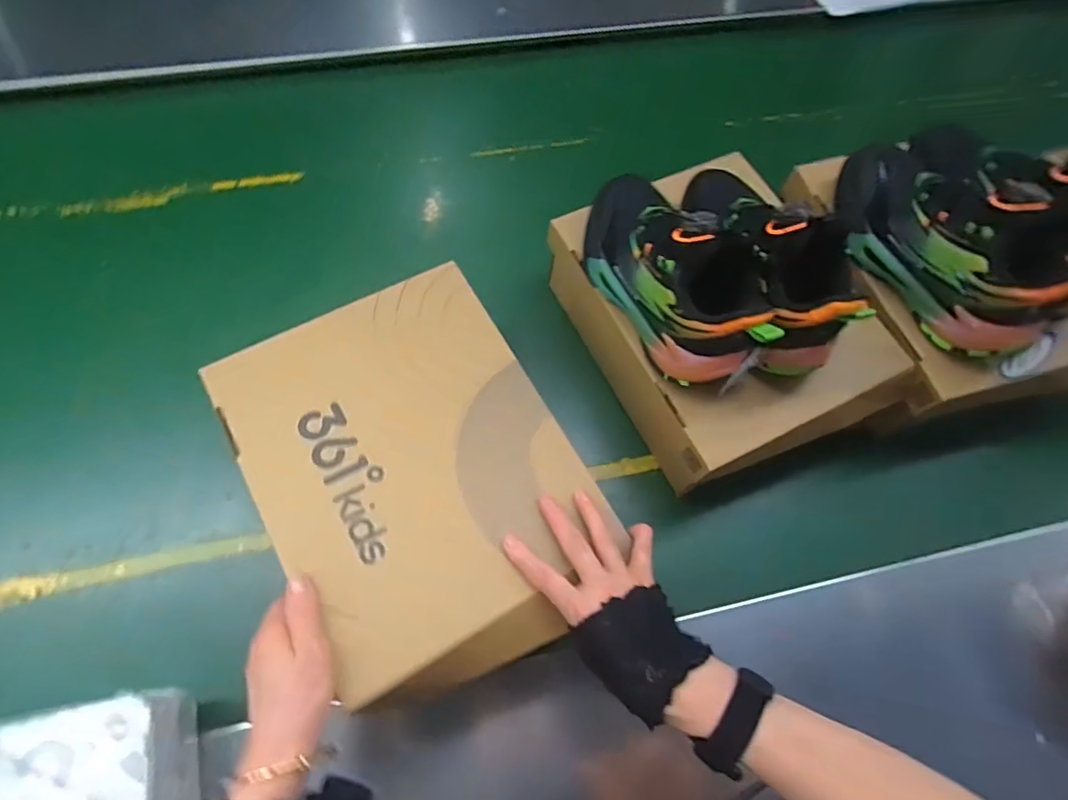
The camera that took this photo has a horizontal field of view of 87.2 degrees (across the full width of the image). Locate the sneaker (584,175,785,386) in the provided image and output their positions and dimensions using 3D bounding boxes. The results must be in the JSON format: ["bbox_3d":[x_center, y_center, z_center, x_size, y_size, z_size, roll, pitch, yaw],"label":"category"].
[{"bbox_3d":[0.122,-0.122,0.485,0.090,0.104,0.218,-27,70,-14],"label":"sneaker"}]

